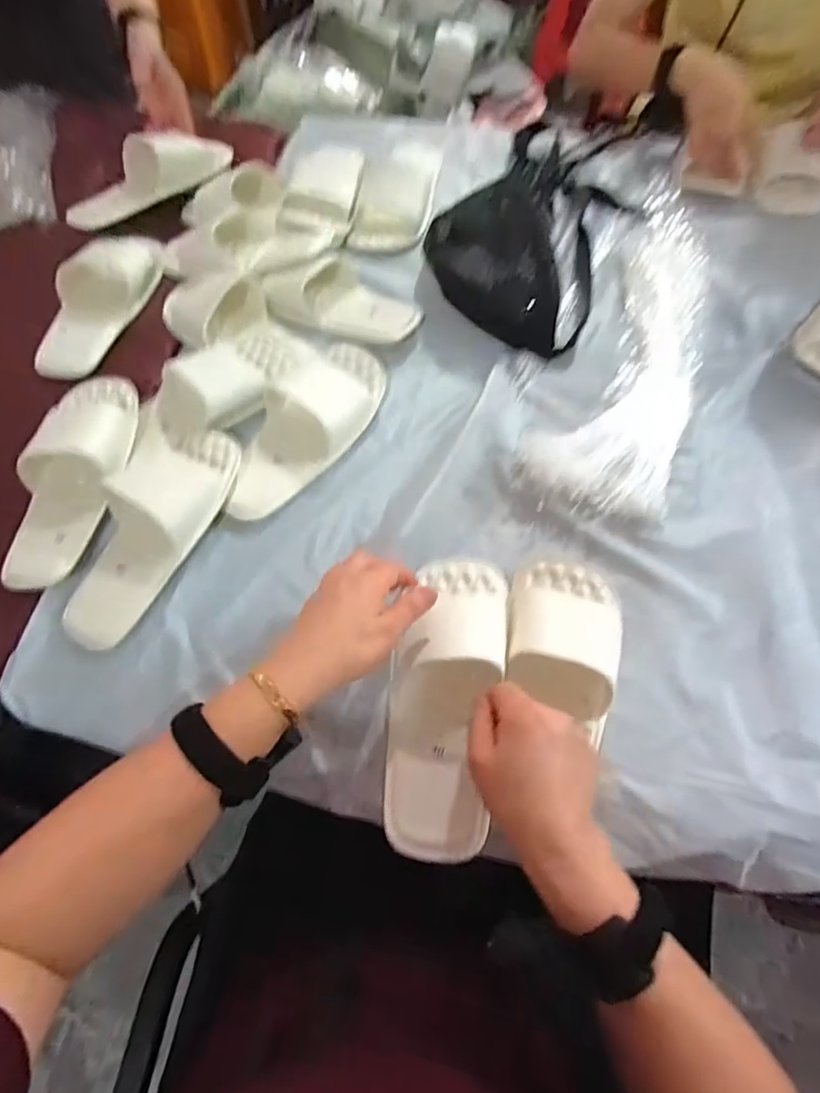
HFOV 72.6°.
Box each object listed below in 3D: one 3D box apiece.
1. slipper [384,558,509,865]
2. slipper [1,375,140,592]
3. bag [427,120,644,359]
[{"bbox_3d":[0.027,0.116,0.450,0.087,0.057,0.239,10,69,5],"label":"slipper"},{"bbox_3d":[-0.337,-0.074,0.559,0.101,0.048,0.234,2,64,1],"label":"slipper"},{"bbox_3d":[0.171,-0.422,0.706,0.232,0.068,0.380,29,67,14],"label":"bag"}]

